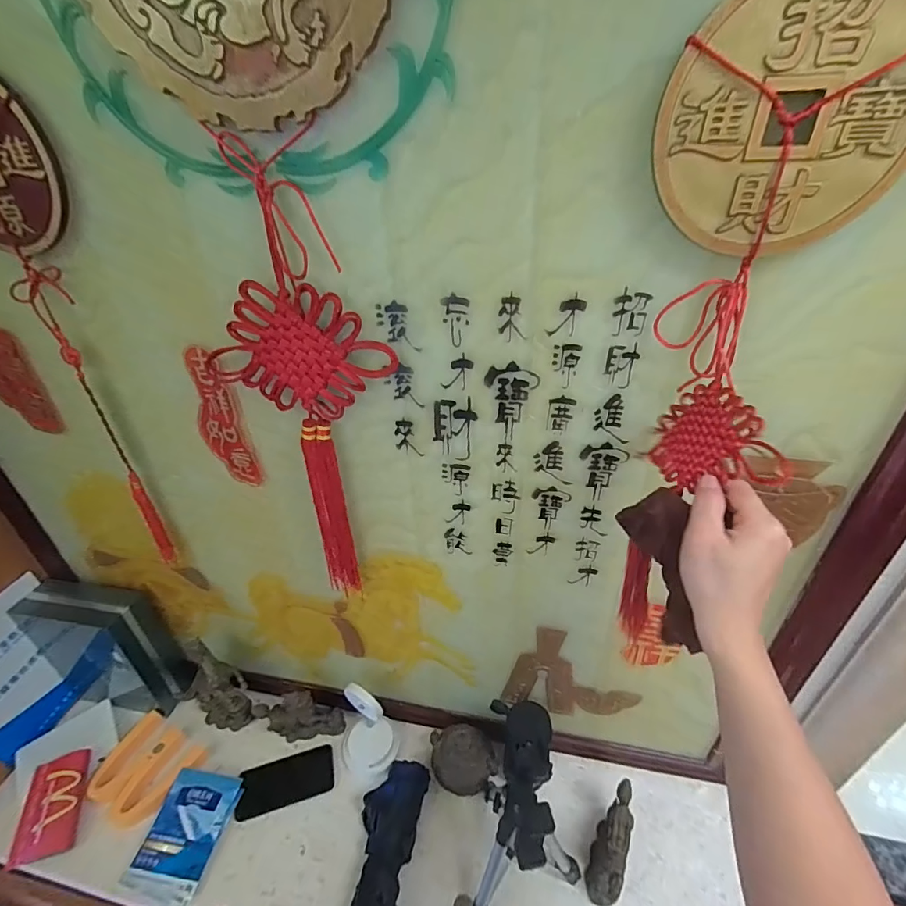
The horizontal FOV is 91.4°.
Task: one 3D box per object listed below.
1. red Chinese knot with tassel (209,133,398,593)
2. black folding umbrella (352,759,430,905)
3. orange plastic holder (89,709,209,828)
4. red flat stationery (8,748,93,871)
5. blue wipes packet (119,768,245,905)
[{"bbox_3d":[-0.170,-0.038,0.527,0.197,0.512,0.032,7,34,14],"label":"red Chinese knot with tassel"},{"bbox_3d":[-0.112,0.600,0.654,0.085,0.047,0.255,6,33,13],"label":"black folding umbrella"},{"bbox_3d":[-0.544,0.558,0.781,0.148,0.040,0.136,16,36,25],"label":"orange plastic holder"},{"bbox_3d":[-0.654,0.575,0.722,0.087,0.015,0.134,-6,60,-16],"label":"red flat stationery"},{"bbox_3d":[-0.421,0.592,0.694,0.110,0.035,0.151,4,33,9],"label":"blue wipes packet"}]

